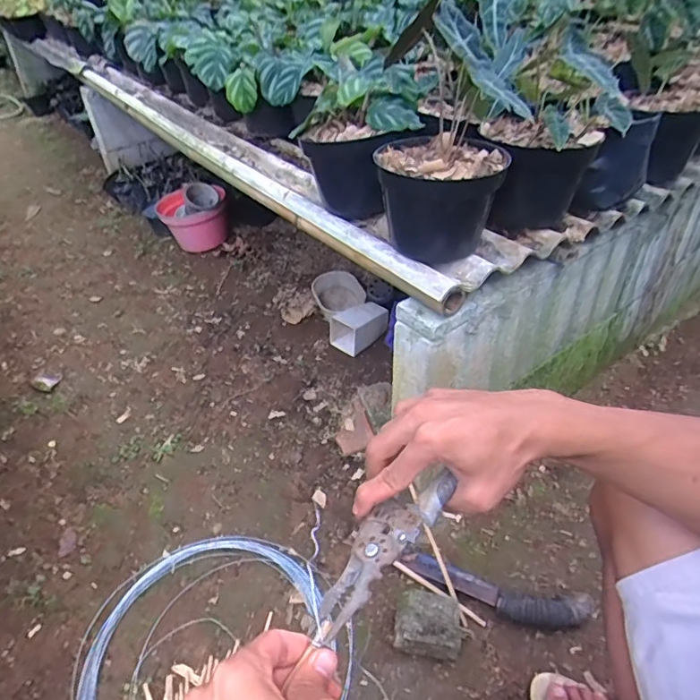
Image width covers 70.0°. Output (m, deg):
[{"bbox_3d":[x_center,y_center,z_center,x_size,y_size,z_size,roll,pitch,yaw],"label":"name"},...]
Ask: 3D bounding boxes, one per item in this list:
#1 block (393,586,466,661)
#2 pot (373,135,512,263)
[{"bbox_3d":[0.117,0.402,0.738,0.094,0.051,0.078,3,41,9],"label":"block"},{"bbox_3d":[0.123,-0.200,0.688,0.158,0.140,0.160,5,40,8],"label":"pot"}]

